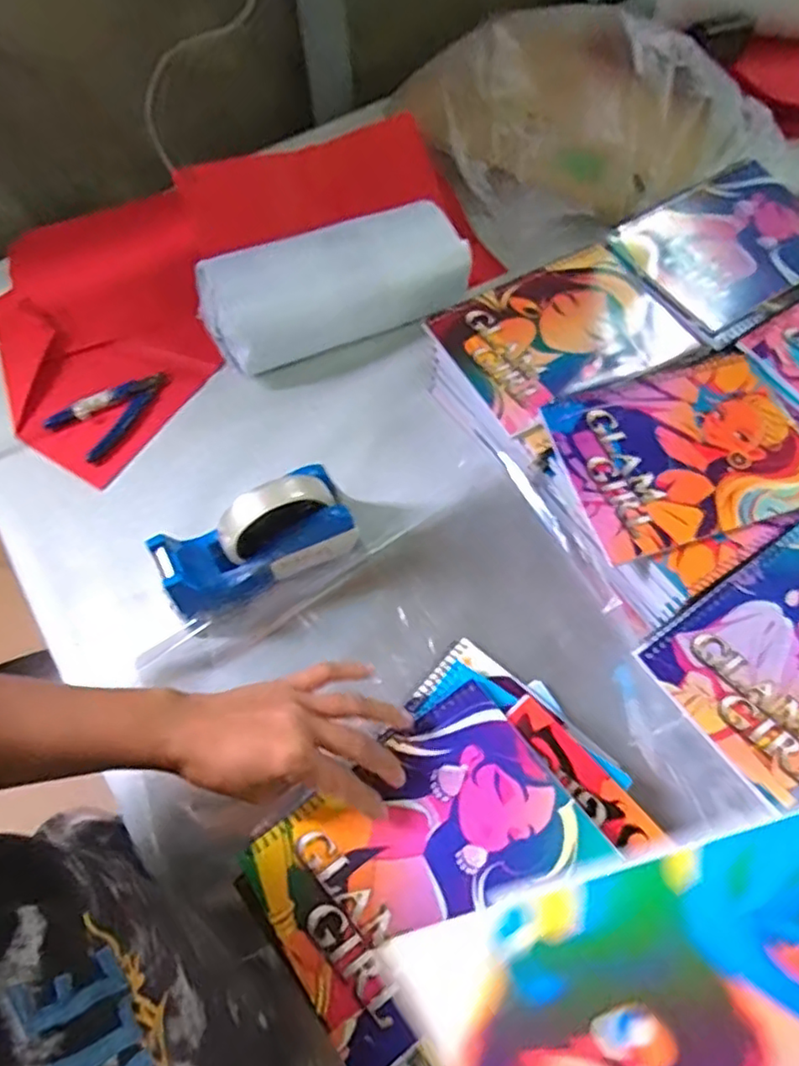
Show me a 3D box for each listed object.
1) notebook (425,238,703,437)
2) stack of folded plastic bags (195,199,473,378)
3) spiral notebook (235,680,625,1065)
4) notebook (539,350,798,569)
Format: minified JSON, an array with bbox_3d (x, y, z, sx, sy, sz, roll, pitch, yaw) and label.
[{"bbox_3d":[0.146,-0.182,0.576,0.203,0.012,0.148,-26,66,-11],"label":"notebook"},{"bbox_3d":[-0.063,-0.238,0.637,0.256,0.087,0.085,-20,63,-6],"label":"stack of folded plastic bags"},{"bbox_3d":[0.016,0.206,0.411,0.196,0.010,0.139,-34,67,-14],"label":"spiral notebook"},{"bbox_3d":[0.228,-0.068,0.513,0.193,0.009,0.150,-16,64,-6],"label":"notebook"}]

